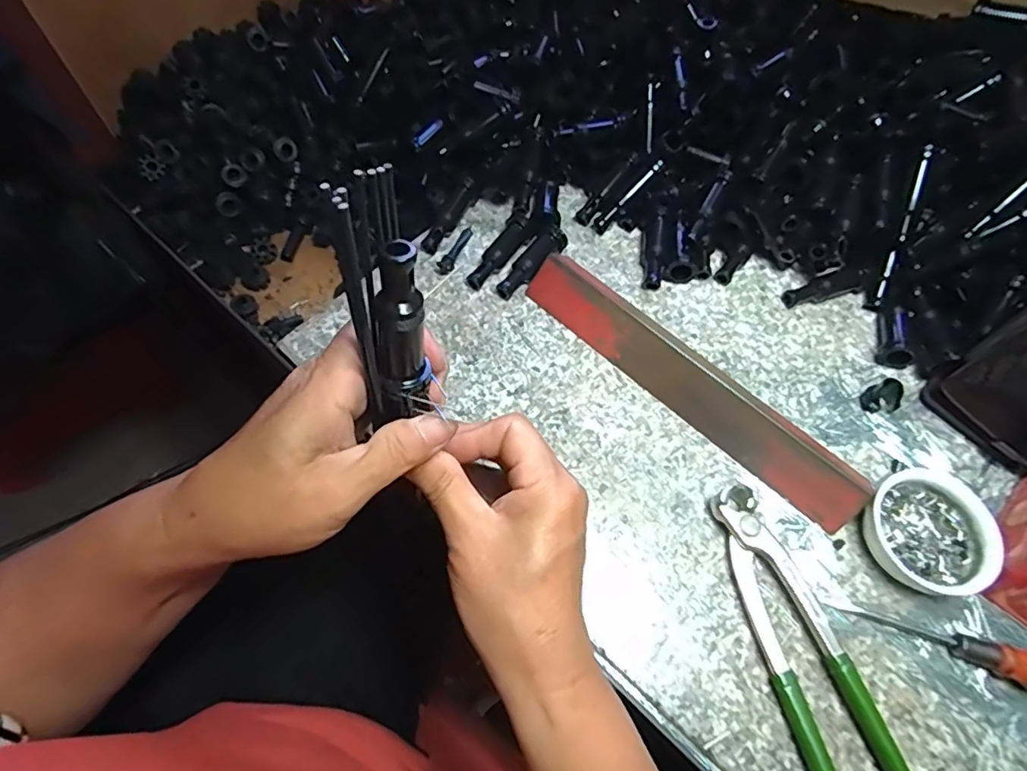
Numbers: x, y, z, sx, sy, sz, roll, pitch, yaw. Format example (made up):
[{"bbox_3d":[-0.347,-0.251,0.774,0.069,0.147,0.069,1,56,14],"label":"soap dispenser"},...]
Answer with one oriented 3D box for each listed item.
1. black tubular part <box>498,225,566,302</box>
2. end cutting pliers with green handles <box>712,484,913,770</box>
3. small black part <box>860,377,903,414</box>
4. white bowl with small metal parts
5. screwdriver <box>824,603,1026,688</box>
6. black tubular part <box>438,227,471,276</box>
[{"bbox_3d":[0.015,-0.092,0.429,0.021,0.021,0.066,35,66,14],"label":"black tubular part"},{"bbox_3d":[0.169,0.152,0.321,0.055,0.017,0.198,-13,64,-10],"label":"end cutting pliers with green handles"},{"bbox_3d":[0.254,0.008,0.394,0.019,0.020,0.021,-29,67,-17],"label":"small black part"},{"bbox_3d":[0.254,0.088,0.349,0.072,0.027,0.071,1,62,-2],"label":"white bowl with small metal parts"},{"bbox_3d":[0.256,0.149,0.319,0.141,0.023,0.020,17,63,6],"label":"screwdriver"},{"bbox_3d":[-0.044,-0.105,0.440,0.012,0.006,0.049,21,63,8],"label":"black tubular part"}]

